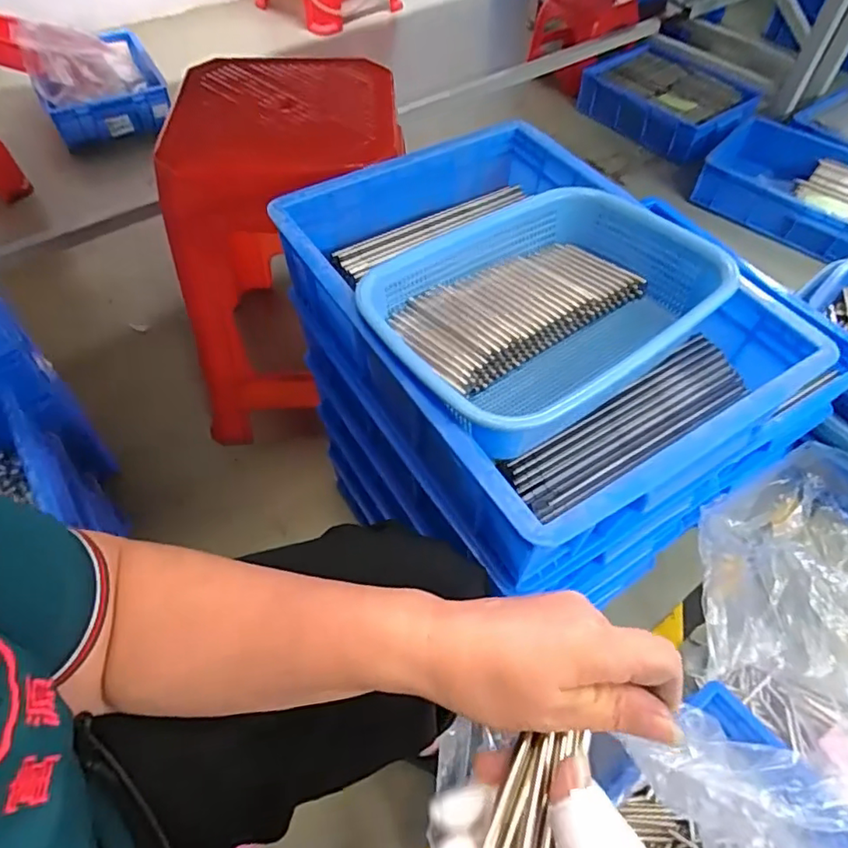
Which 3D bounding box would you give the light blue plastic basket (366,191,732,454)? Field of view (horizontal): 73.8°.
[{"bbox_3d":[0.100,-0.097,0.487,0.290,0.080,0.207,-33,62,-22],"label":"light blue plastic basket"}]

